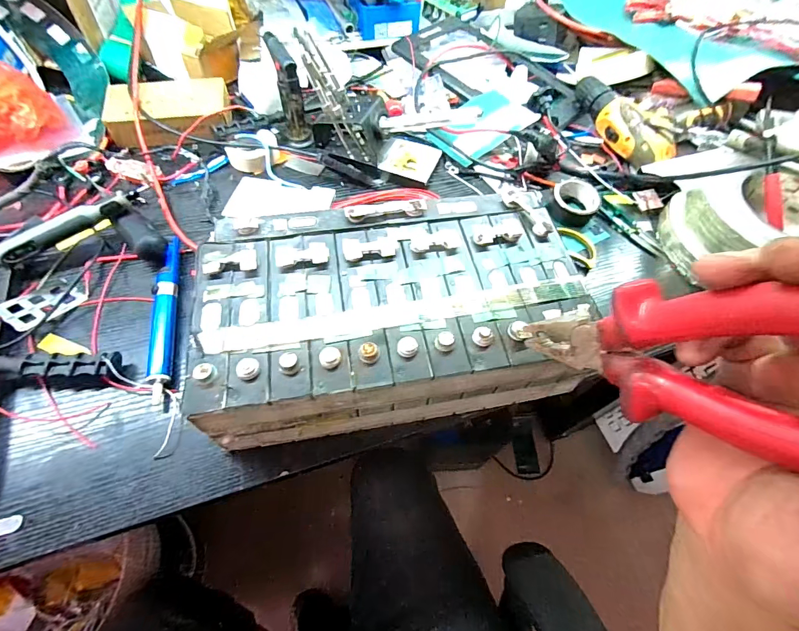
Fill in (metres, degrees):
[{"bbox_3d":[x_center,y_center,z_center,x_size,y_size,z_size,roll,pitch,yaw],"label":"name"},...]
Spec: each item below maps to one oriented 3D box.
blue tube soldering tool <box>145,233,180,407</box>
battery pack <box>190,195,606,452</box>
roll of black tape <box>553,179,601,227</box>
[{"bbox_3d":[-0.234,-0.001,0.392,0.021,0.021,0.181,-9,59,-8],"label":"blue tube soldering tool"},{"bbox_3d":[-0.007,0.002,0.349,0.304,0.104,0.189,-7,59,-7],"label":"battery pack"},{"bbox_3d":[0.223,-0.144,0.494,0.056,0.031,0.069,34,63,17],"label":"roll of black tape"}]

